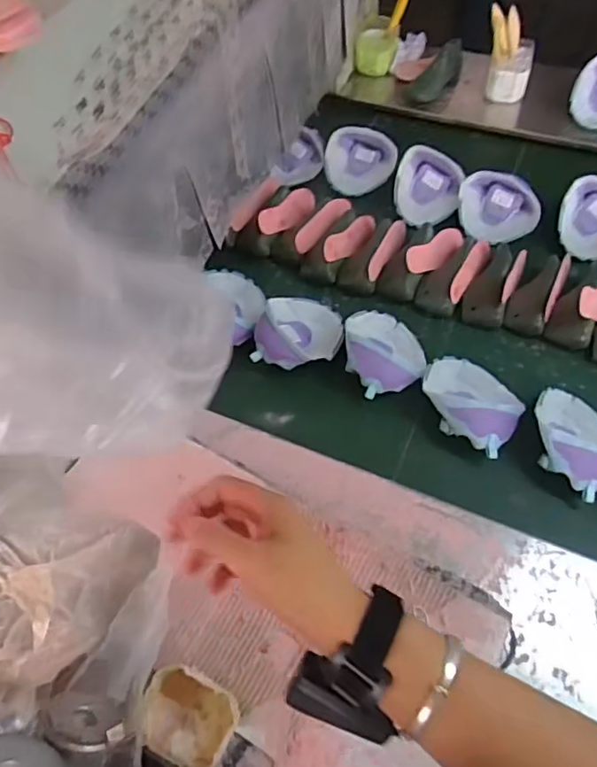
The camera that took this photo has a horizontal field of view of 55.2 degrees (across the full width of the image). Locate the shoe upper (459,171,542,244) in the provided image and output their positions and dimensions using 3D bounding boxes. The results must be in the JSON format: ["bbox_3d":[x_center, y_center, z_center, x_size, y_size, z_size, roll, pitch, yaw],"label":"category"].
[{"bbox_3d":[0.346,-0.306,0.983,0.137,0.043,0.124,12,95,17],"label":"shoe upper"}]

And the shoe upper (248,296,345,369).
[{"bbox_3d":[0.003,-0.085,0.876,0.128,0.050,0.144,13,60,12],"label":"shoe upper"}]

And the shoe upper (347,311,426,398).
[{"bbox_3d":[0.129,-0.056,0.845,0.119,0.065,0.156,-2,58,3],"label":"shoe upper"}]

